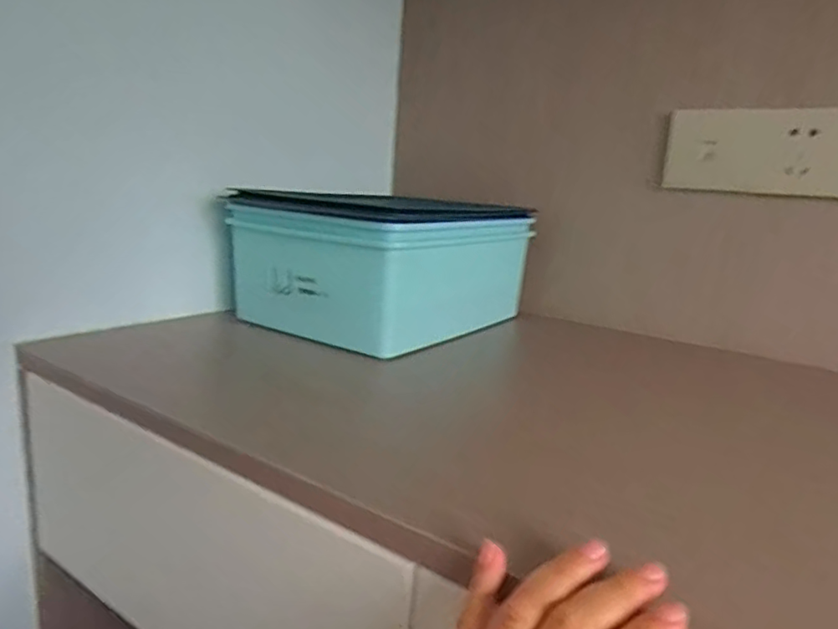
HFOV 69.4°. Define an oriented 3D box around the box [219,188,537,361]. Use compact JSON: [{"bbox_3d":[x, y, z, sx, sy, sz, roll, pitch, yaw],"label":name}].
[{"bbox_3d":[-0.031,-0.060,0.692,0.223,0.130,0.275,13,16,34],"label":"box"}]

